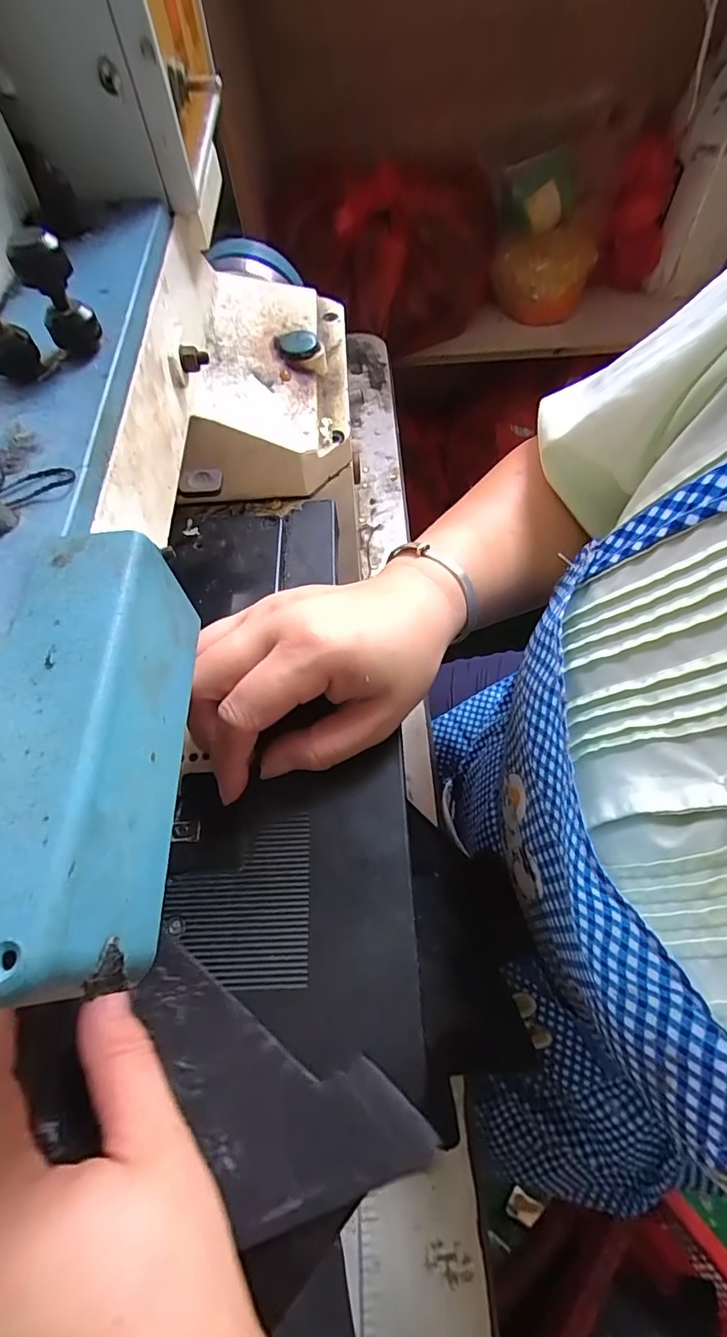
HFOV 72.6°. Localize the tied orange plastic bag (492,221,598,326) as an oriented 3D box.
[{"bbox_3d":[0.311,-0.672,0.855,0.151,0.092,0.097,-30,65,-12],"label":"tied orange plastic bag"}]

